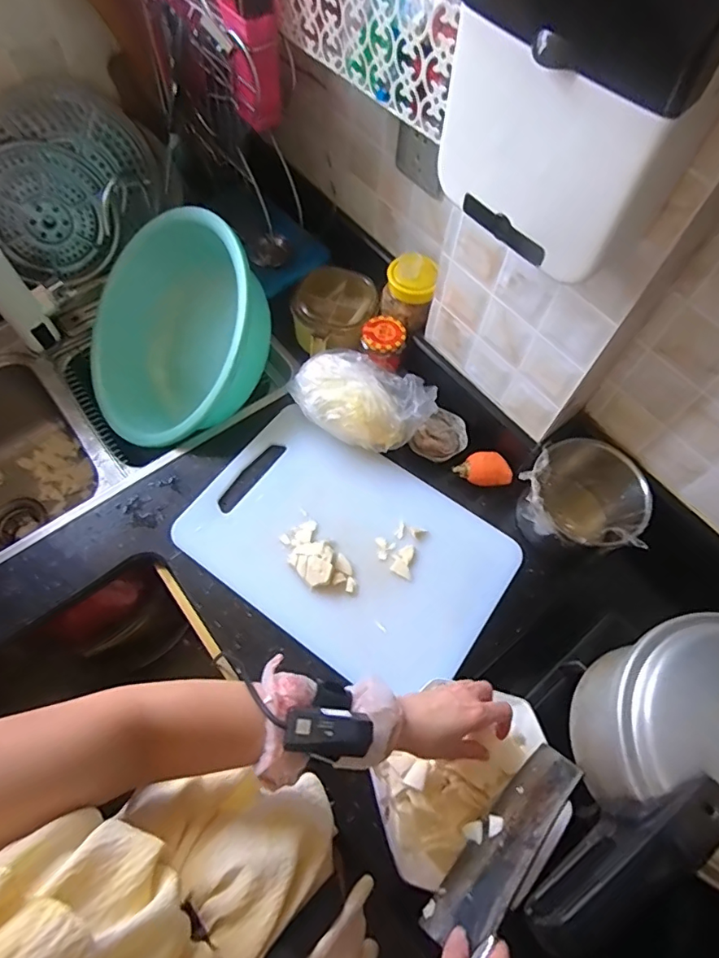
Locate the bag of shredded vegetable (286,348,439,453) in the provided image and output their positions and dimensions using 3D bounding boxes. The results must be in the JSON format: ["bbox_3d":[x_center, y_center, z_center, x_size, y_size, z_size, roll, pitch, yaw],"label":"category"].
[{"bbox_3d":[0.004,-0.118,0.783,0.202,0.084,0.133,23,65,9],"label":"bag of shredded vegetable"}]

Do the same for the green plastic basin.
[{"bbox_3d":[-0.296,-0.244,0.867,0.354,0.125,0.371,-46,64,20],"label":"green plastic basin"}]

